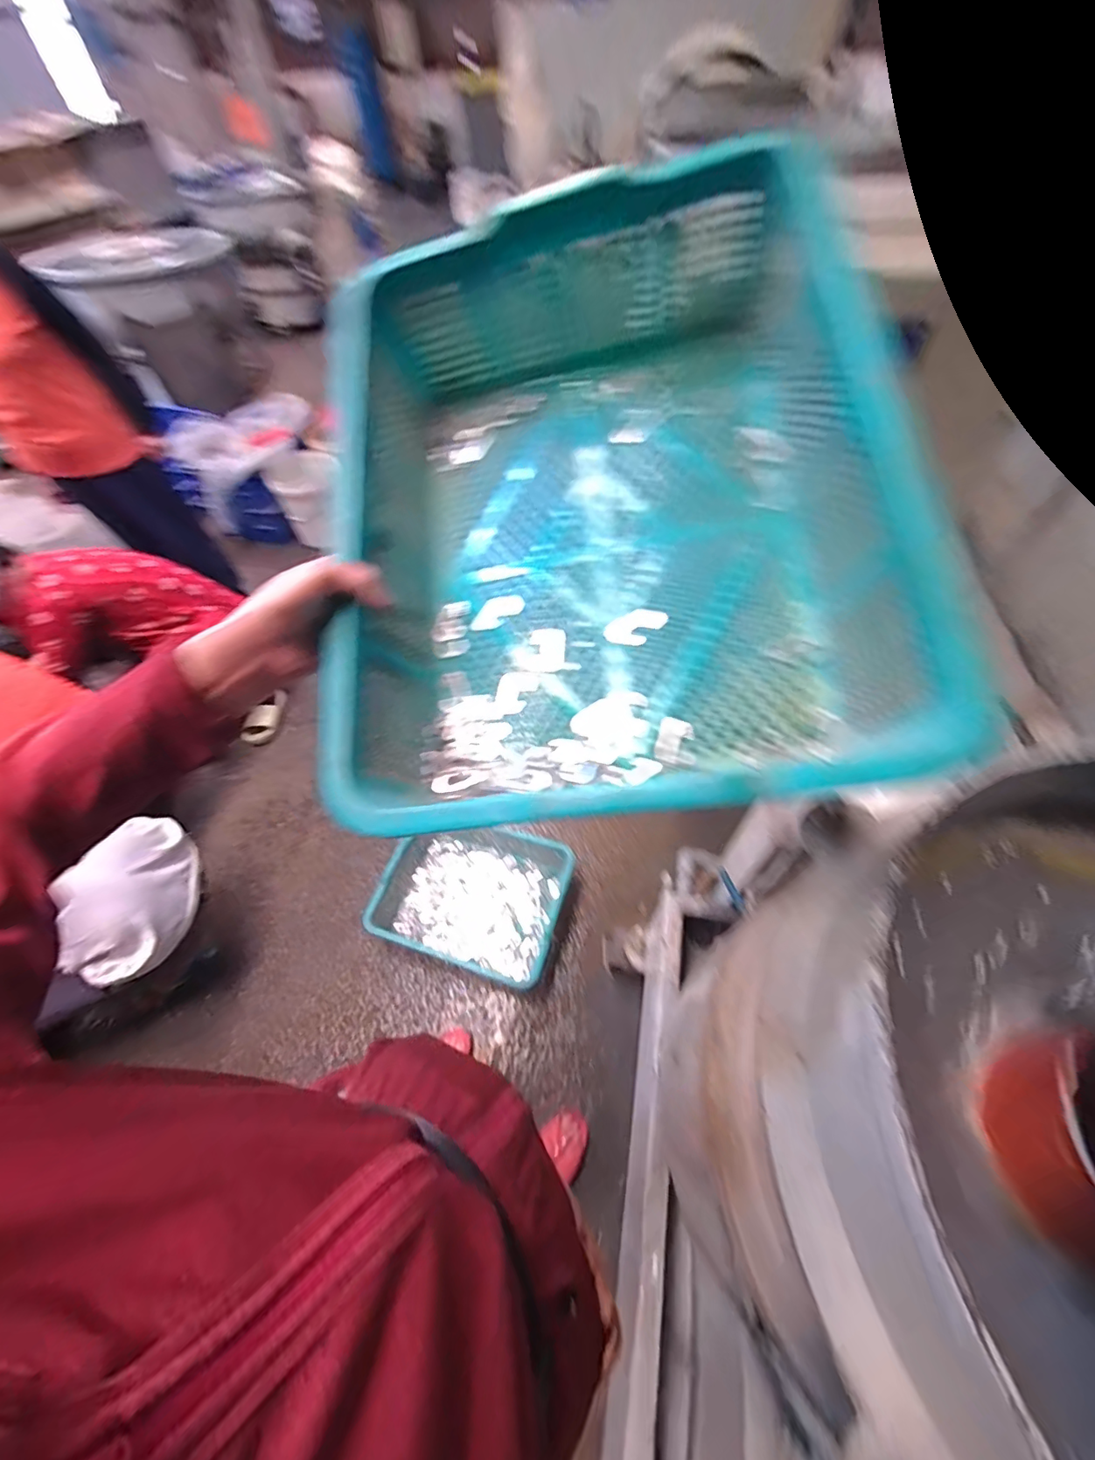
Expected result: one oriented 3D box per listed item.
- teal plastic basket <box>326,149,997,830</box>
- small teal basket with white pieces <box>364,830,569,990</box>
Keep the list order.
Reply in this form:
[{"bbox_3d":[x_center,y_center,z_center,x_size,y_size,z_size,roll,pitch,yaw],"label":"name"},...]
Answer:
[{"bbox_3d":[0.035,-0.177,0.390,0.374,0.140,0.457,-9,77,11],"label":"teal plastic basket"},{"bbox_3d":[-0.215,0.446,1.409,0.488,0.123,0.371,13,55,12],"label":"small teal basket with white pieces"}]

